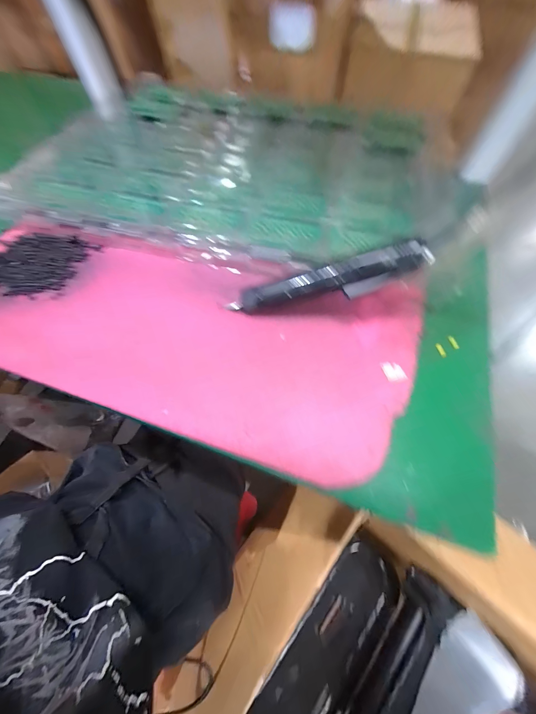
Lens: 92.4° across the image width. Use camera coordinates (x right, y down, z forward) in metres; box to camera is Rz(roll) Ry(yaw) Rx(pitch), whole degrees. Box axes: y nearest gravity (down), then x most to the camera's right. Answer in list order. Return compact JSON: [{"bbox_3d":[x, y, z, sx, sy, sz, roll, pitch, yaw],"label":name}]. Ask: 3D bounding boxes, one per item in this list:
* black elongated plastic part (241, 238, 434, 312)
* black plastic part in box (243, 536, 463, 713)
[{"bbox_3d":[0.061,-0.081,0.284,0.201,0.031,0.027,-9,62,22],"label":"black elongated plastic part"},{"bbox_3d":[0.139,0.651,0.518,0.221,0.140,0.508,37,70,17],"label":"black plastic part in box"}]

